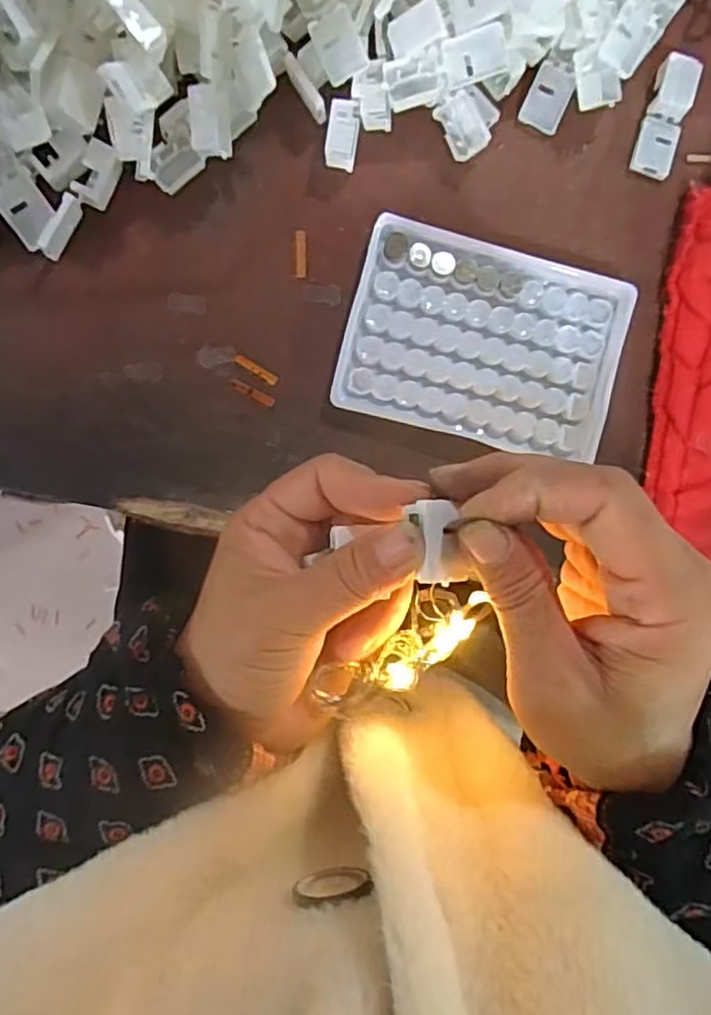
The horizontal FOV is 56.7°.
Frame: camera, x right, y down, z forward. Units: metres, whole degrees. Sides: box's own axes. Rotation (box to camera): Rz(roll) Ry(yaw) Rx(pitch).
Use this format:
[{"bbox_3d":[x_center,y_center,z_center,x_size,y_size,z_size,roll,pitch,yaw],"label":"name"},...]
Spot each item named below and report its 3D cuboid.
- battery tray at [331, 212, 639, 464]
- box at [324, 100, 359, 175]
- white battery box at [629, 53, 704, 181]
[{"bbox_3d":[0.062,-0.079,0.317,0.129,0.010,0.096,14,90,-5],"label":"battery tray"},{"bbox_3d":[-0.006,-0.174,0.309,0.014,0.015,0.026,8,90,-5],"label":"box"},{"bbox_3d":[0.153,-0.191,0.322,0.020,0.012,0.055,15,90,-5],"label":"white battery box"}]

